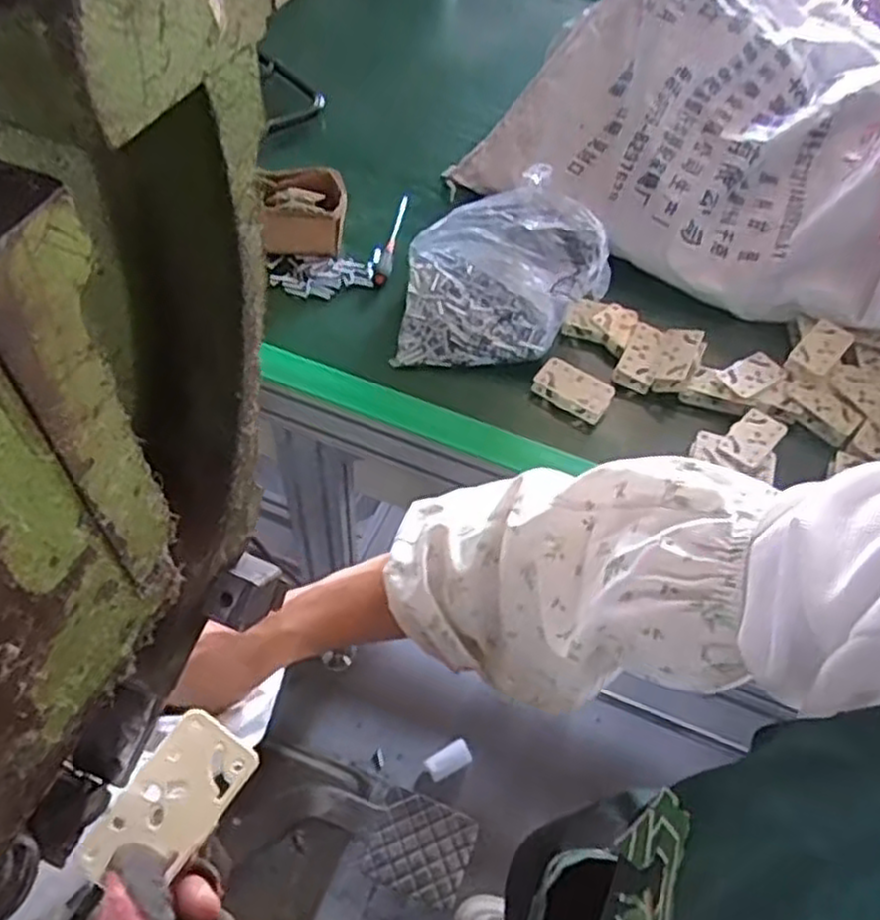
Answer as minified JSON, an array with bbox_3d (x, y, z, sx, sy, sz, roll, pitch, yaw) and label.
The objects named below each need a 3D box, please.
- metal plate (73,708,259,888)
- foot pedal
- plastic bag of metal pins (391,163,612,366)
[{"bbox_3d":[-0.122,0.158,0.341,0.043,0.005,0.077,38,56,-1],"label":"metal plate"},{"bbox_3d":[-0.029,0.603,1.159,0.154,0.041,0.138,20,56,9],"label":"foot pedal"},{"bbox_3d":[0.069,-0.214,0.827,0.213,0.109,0.209,4,55,-2],"label":"plastic bag of metal pins"}]

